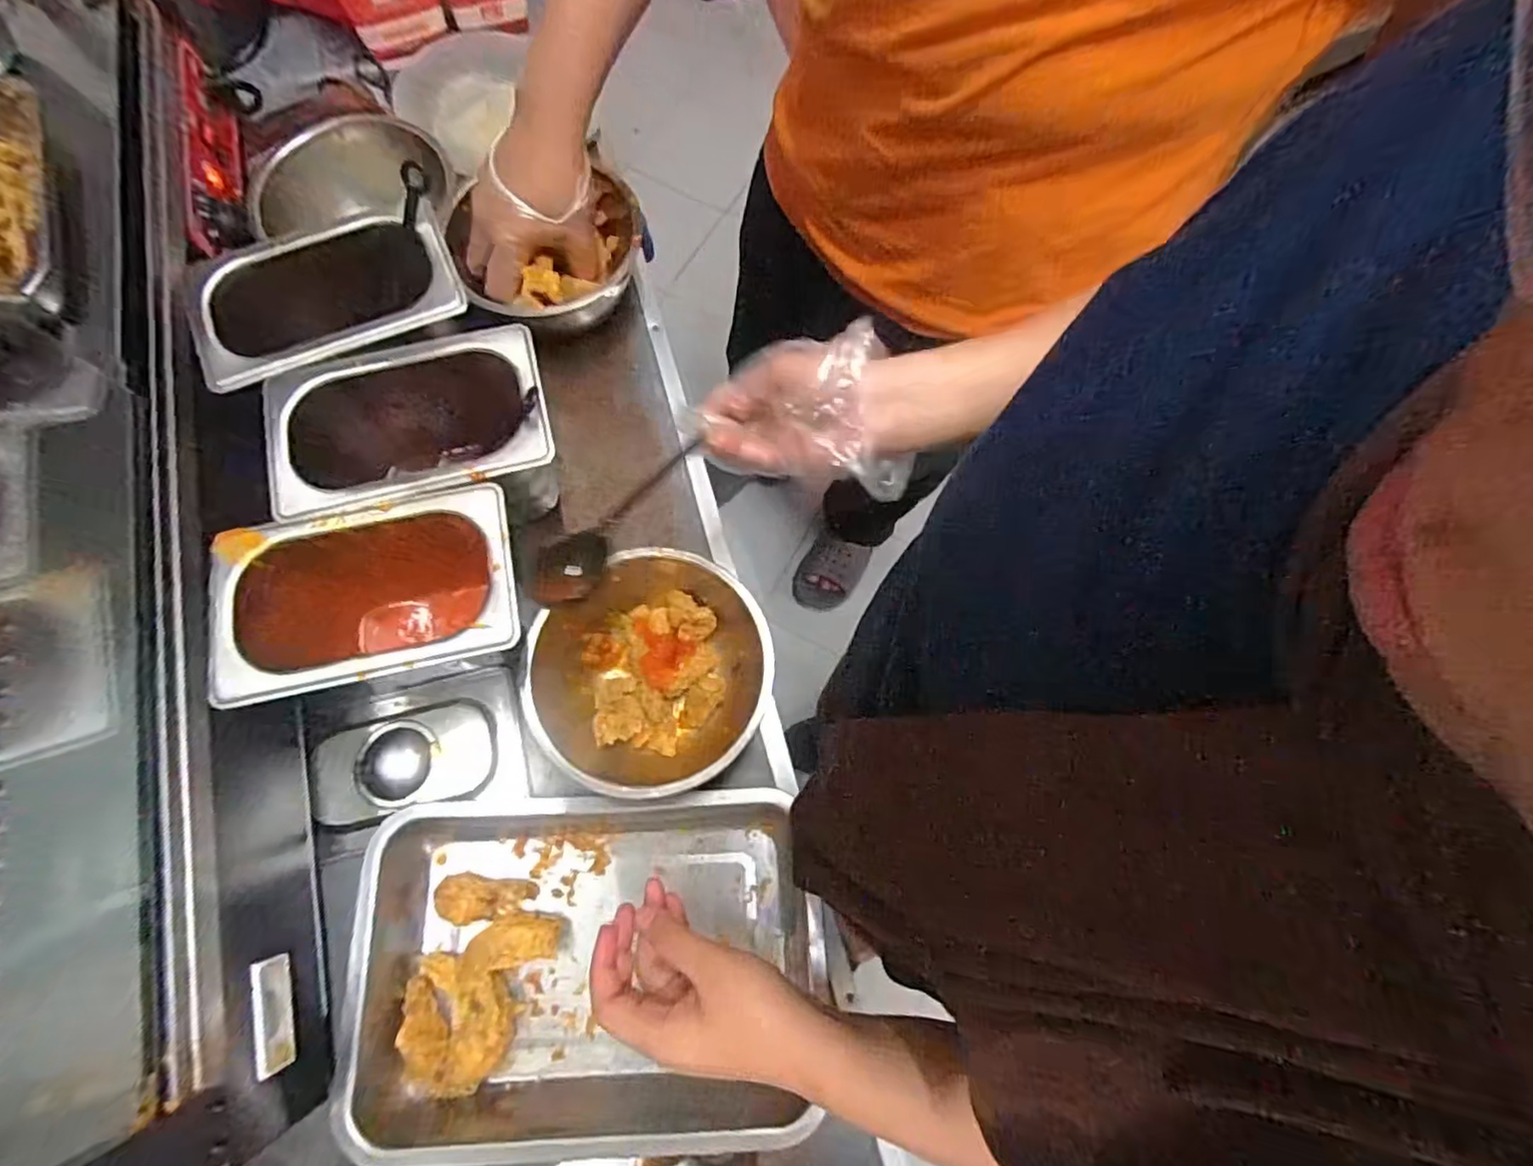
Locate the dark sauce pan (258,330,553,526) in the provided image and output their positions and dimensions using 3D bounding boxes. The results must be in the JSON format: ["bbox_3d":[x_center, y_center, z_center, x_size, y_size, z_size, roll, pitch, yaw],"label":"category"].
[{"bbox_3d":[-0.240,-0.097,0.479,0.179,0.097,0.118,-15,74,-7],"label":"dark sauce pan"}]

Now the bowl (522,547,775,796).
[{"bbox_3d":[-0.085,0.067,0.487,0.185,0.068,0.159,-24,75,-9],"label":"bowl"}]

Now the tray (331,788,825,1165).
[{"bbox_3d":[-0.128,0.258,0.454,0.307,0.064,0.206,-2,72,-3],"label":"tray"}]

